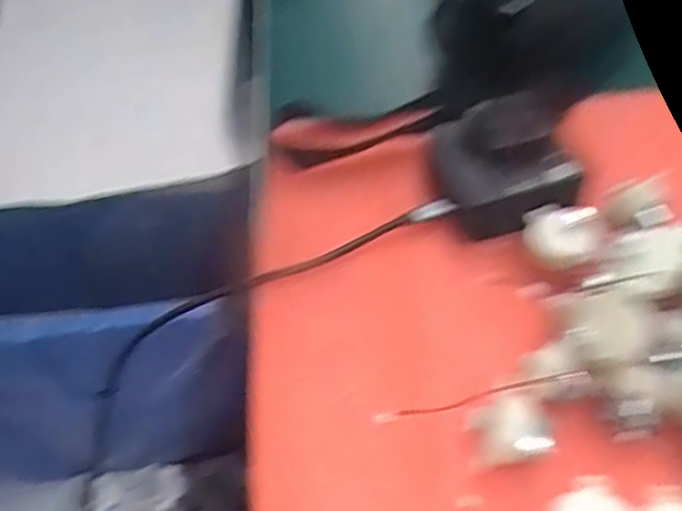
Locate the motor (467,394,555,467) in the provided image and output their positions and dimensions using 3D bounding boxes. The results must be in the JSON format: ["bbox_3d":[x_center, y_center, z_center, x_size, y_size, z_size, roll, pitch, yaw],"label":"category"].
[{"bbox_3d":[0.074,0.075,0.294,0.032,0.015,0.026,-13,50,-8],"label":"motor"}]

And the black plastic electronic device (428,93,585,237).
[{"bbox_3d":[0.095,-0.053,0.399,0.081,0.043,0.087,-4,49,0],"label":"black plastic electronic device"}]

